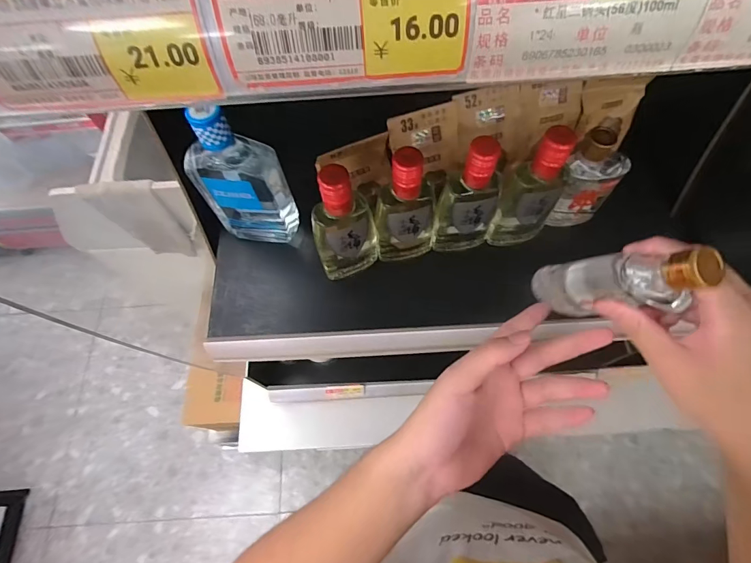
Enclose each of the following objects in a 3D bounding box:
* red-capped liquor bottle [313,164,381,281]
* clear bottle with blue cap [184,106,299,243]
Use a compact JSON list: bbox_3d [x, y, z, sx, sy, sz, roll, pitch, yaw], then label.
[{"bbox_3d":[-0.031,-0.051,0.397,0.061,0.164,0.027,-22,67,-7],"label":"red-capped liquor bottle"},{"bbox_3d":[-0.139,-0.104,0.409,0.086,0.187,0.042,1,66,4],"label":"clear bottle with blue cap"}]

